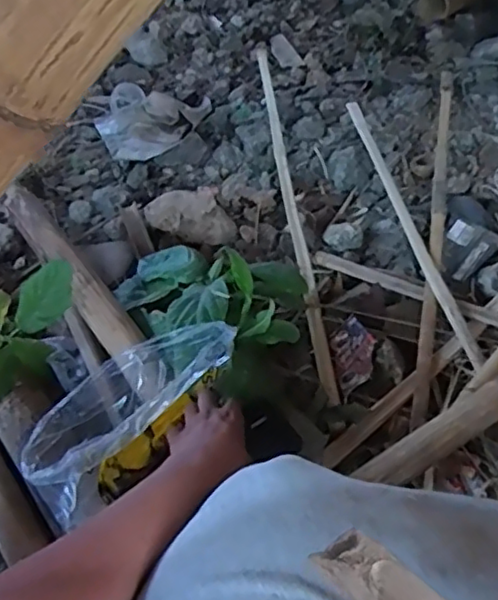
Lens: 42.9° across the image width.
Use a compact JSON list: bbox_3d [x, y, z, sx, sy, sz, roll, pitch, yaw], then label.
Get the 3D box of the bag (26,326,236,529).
[{"bbox_3d":[-0.130,0.113,0.713,0.095,0.087,0.276,25,53,29],"label":"bag"}]

